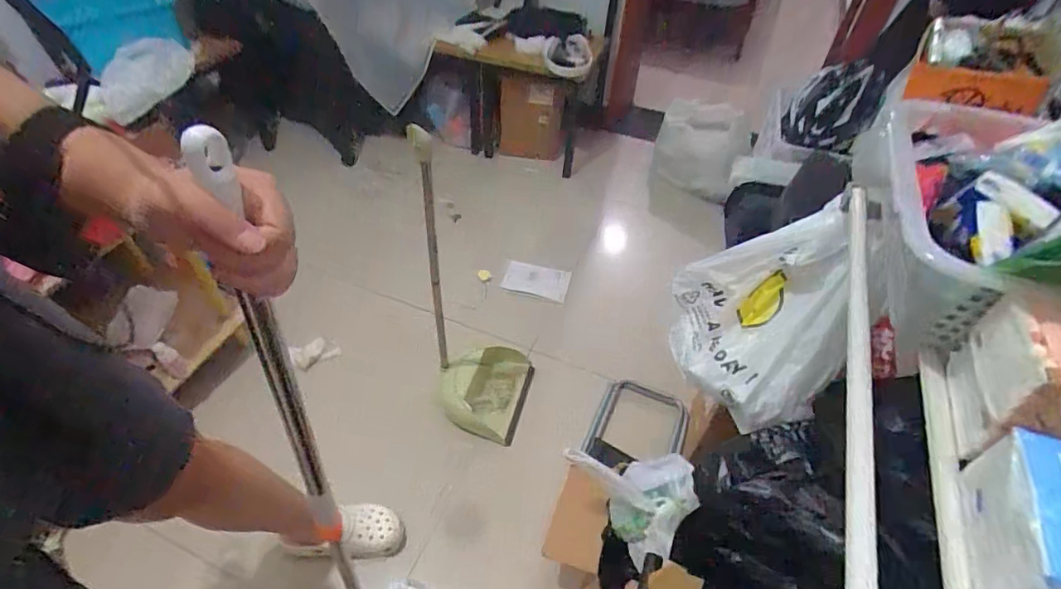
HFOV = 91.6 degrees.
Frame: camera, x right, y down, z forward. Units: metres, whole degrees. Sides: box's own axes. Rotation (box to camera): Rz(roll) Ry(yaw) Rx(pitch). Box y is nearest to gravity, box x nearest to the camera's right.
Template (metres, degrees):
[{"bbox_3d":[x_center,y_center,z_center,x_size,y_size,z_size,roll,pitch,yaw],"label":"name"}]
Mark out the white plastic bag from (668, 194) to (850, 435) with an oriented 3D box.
[{"bbox_3d":[0.295,0.031,0.668,0.138,0.234,0.229,1,47,-2],"label":"white plastic bag"}]

